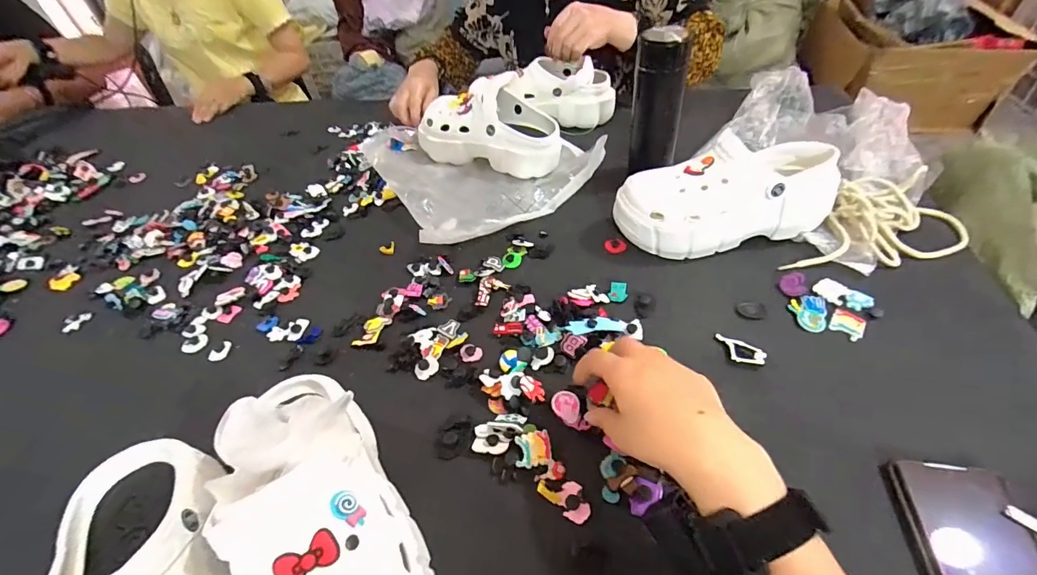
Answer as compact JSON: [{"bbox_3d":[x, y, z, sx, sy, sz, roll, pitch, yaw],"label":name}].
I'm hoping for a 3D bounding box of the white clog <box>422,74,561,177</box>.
[{"bbox_3d":[-0.051,-0.264,0.708,0.246,0.109,0.125,25,54,28],"label":"white clog"}]

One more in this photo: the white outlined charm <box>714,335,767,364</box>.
[{"bbox_3d":[0.214,0.061,0.426,0.048,0.007,0.024,33,58,32],"label":"white outlined charm"}]

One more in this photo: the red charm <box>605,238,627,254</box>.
[{"bbox_3d":[0.123,-0.053,0.555,0.024,0.004,0.027,-30,50,-21],"label":"red charm"}]

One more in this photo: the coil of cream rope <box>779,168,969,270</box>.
[{"bbox_3d":[0.418,-0.064,0.495,0.225,0.043,0.129,-34,52,-24],"label":"coil of cream rope"}]

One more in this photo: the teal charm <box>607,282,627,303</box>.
[{"bbox_3d":[0.114,0.004,0.496,0.021,0.004,0.026,11,69,10],"label":"teal charm"}]

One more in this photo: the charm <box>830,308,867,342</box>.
[{"bbox_3d":[0.330,0.037,0.437,0.028,0.004,0.037,23,53,26],"label":"charm"}]

